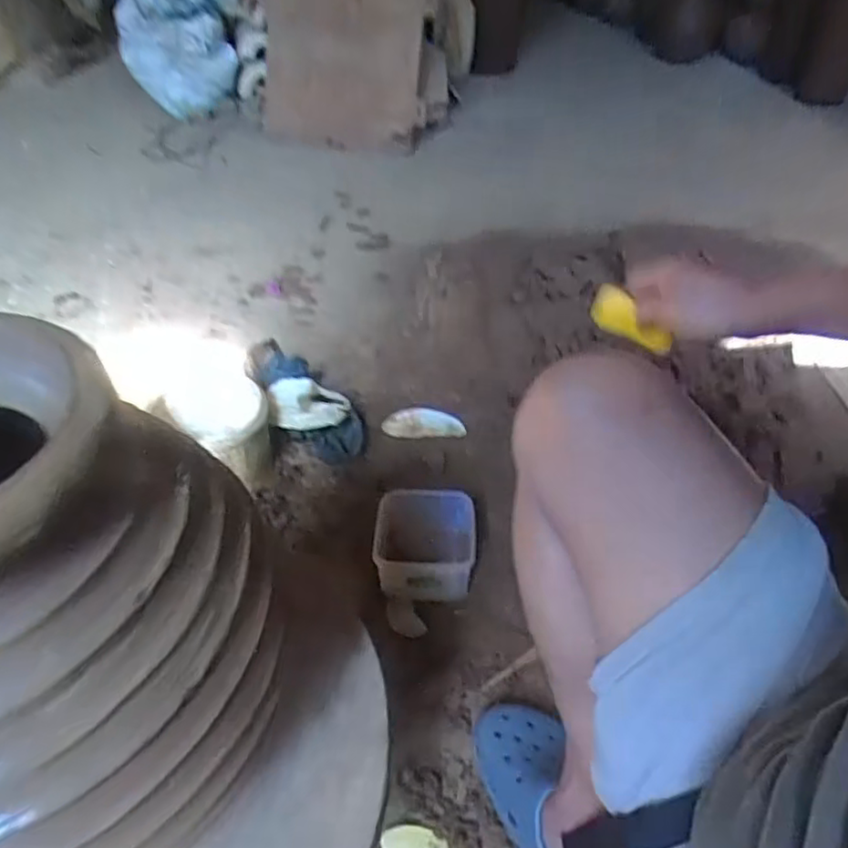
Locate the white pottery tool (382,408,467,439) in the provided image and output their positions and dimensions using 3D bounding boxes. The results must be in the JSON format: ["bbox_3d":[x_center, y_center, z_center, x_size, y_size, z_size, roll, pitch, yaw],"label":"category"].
[{"bbox_3d":[0.001,-0.002,1.138,0.141,0.026,0.050,4,43,1],"label":"white pottery tool"}]

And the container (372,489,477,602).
[{"bbox_3d":[0.002,0.169,0.895,0.139,0.079,0.138,2,43,0],"label":"container"}]

